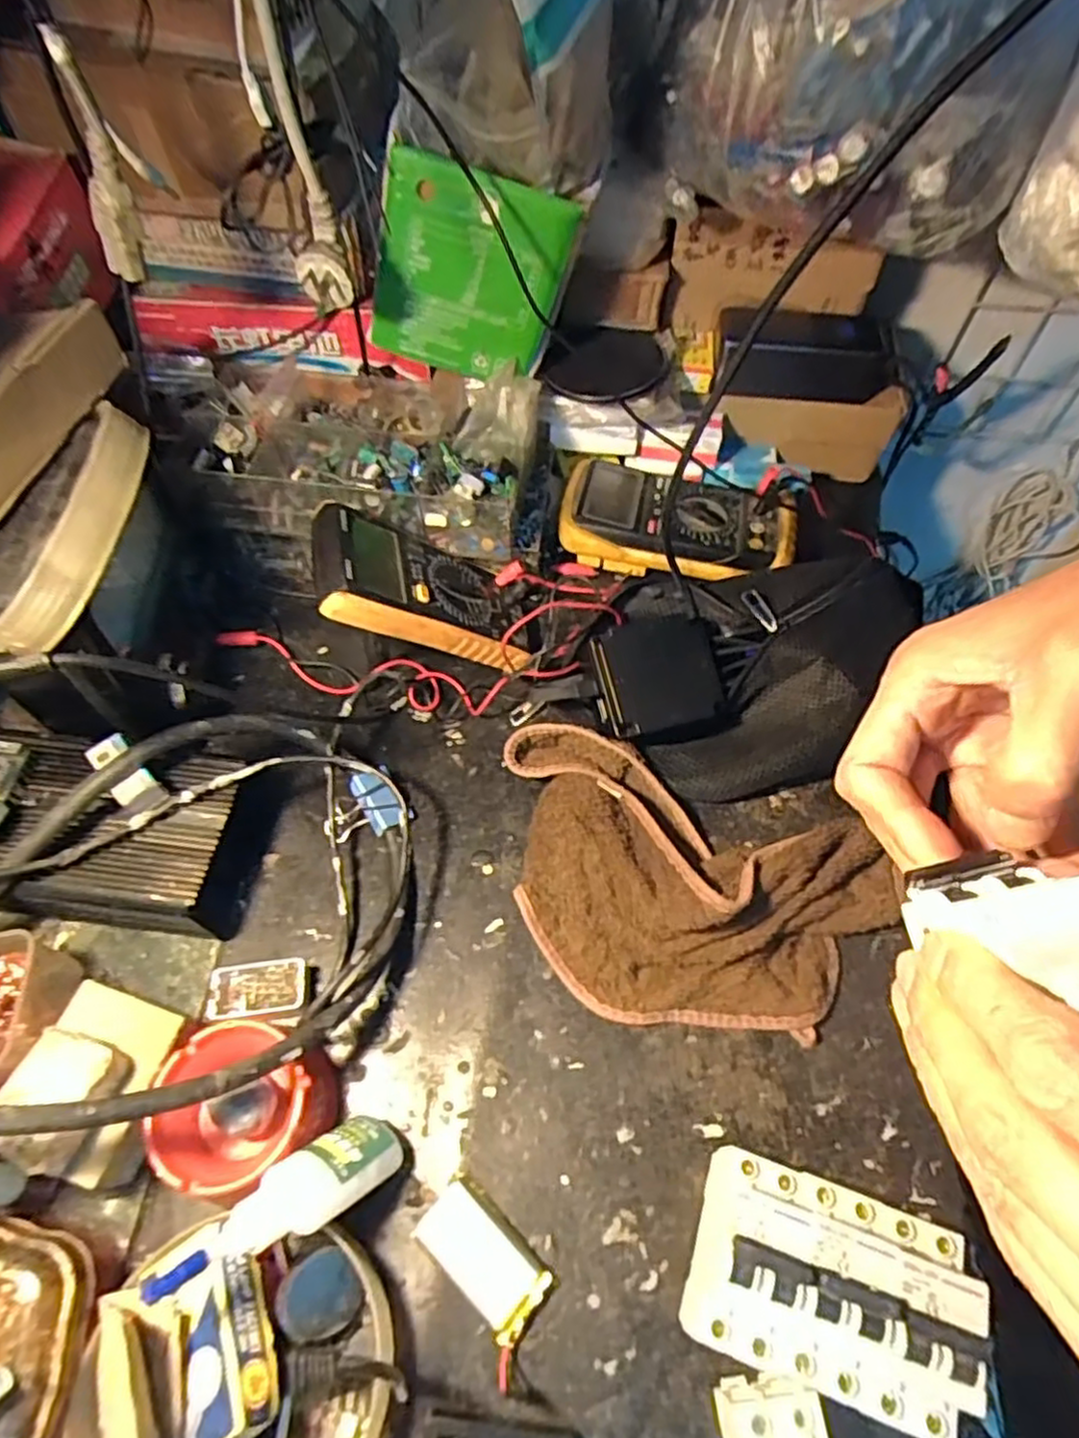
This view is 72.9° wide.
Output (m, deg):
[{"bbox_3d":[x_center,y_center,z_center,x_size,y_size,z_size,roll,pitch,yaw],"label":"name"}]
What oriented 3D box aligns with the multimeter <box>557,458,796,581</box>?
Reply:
[{"bbox_3d":[0.112,-0.162,0.595,0.181,0.040,0.099,12,58,7],"label":"multimeter"}]

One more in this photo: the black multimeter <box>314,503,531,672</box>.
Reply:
[{"bbox_3d":[-0.075,-0.088,0.505,0.157,0.024,0.080,15,55,-39],"label":"black multimeter"}]

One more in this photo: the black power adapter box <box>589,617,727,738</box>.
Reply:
[{"bbox_3d":[0.080,-0.029,0.488,0.082,0.019,0.073,-13,75,-23],"label":"black power adapter box"}]

